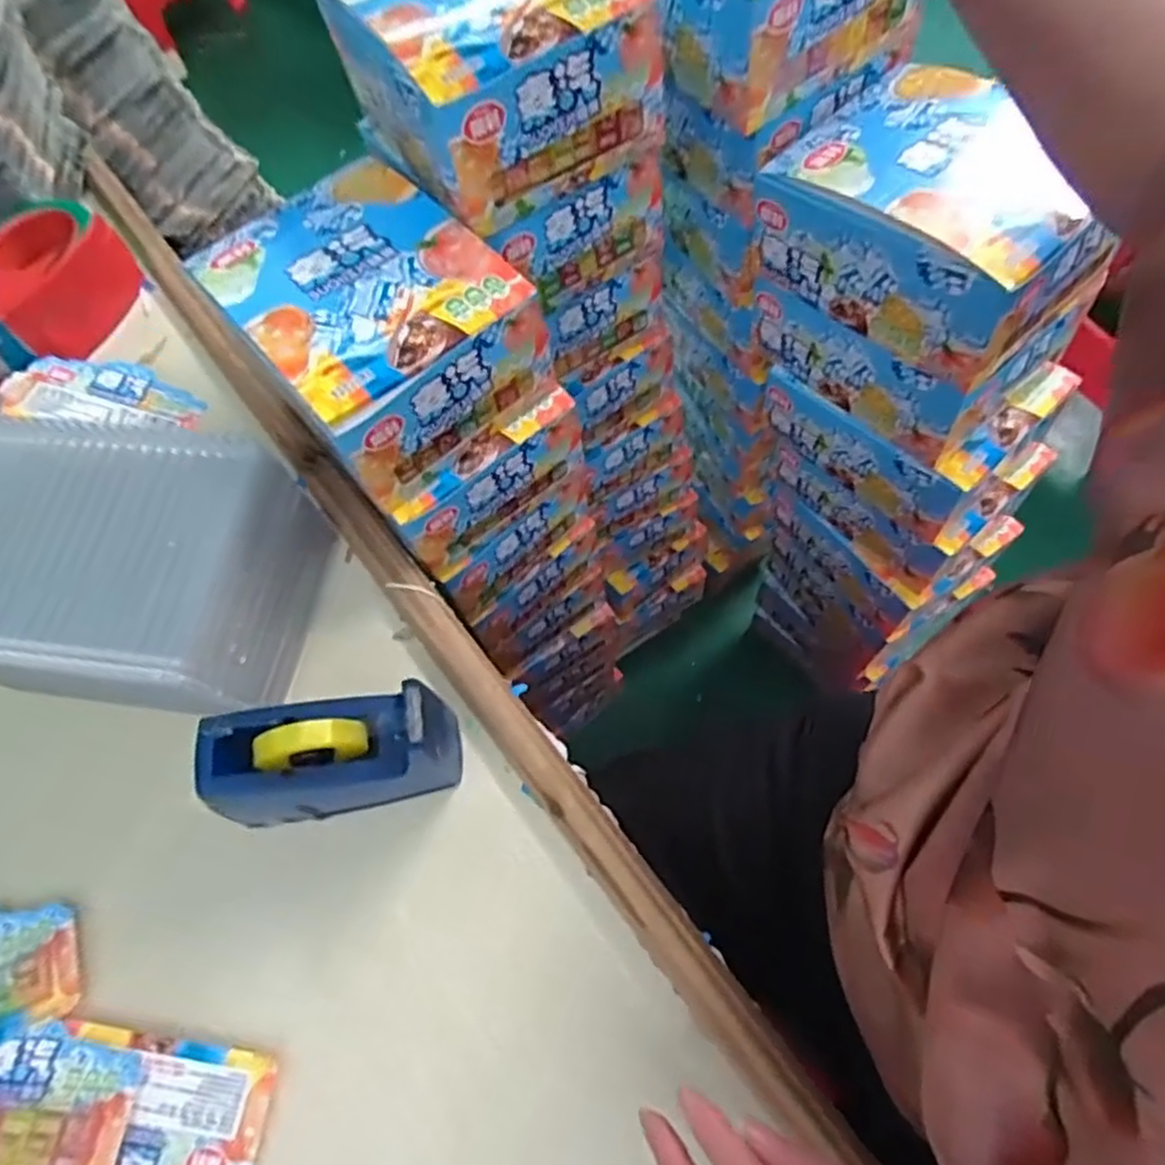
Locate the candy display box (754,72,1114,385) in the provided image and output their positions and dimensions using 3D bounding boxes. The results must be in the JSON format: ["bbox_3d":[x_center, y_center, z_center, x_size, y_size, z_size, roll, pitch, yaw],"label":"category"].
[{"bbox_3d":[0.239,-0.252,0.487,0.128,0.103,0.207,-36,67,-13],"label":"candy display box"}]

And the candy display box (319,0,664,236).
[{"bbox_3d":[-0.064,-0.350,0.462,0.153,0.093,0.188,-30,65,-11],"label":"candy display box"}]

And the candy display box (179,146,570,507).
[{"bbox_3d":[-0.141,-0.176,0.466,0.153,0.084,0.190,-39,67,-14],"label":"candy display box"}]

